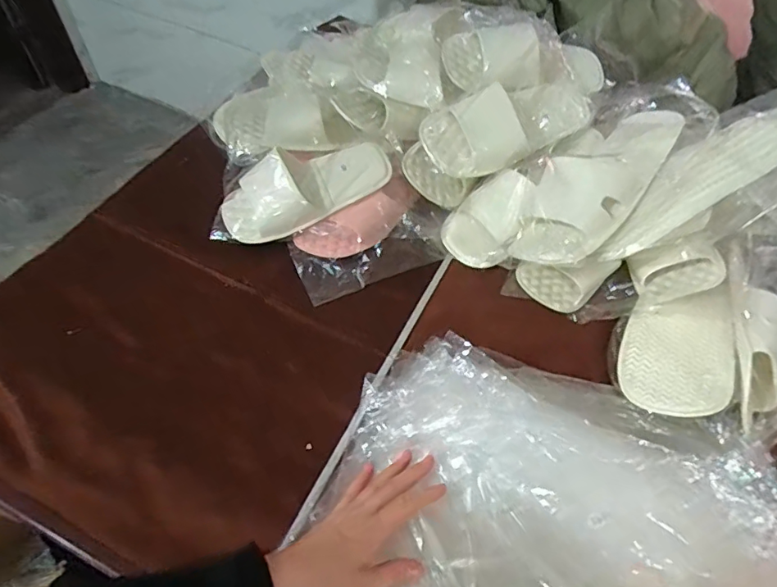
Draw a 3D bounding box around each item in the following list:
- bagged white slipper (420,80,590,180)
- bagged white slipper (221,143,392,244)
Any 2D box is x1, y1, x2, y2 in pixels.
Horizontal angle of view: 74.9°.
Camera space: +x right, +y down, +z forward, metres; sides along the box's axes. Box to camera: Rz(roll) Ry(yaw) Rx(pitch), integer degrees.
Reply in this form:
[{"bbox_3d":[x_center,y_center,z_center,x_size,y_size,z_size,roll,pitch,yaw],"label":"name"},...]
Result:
[{"bbox_3d":[0.169,-0.230,0.706,0.252,0.070,0.103,-18,83,-11],"label":"bagged white slipper"},{"bbox_3d":[-0.111,-0.140,0.687,0.234,0.068,0.101,-22,77,-3],"label":"bagged white slipper"}]

